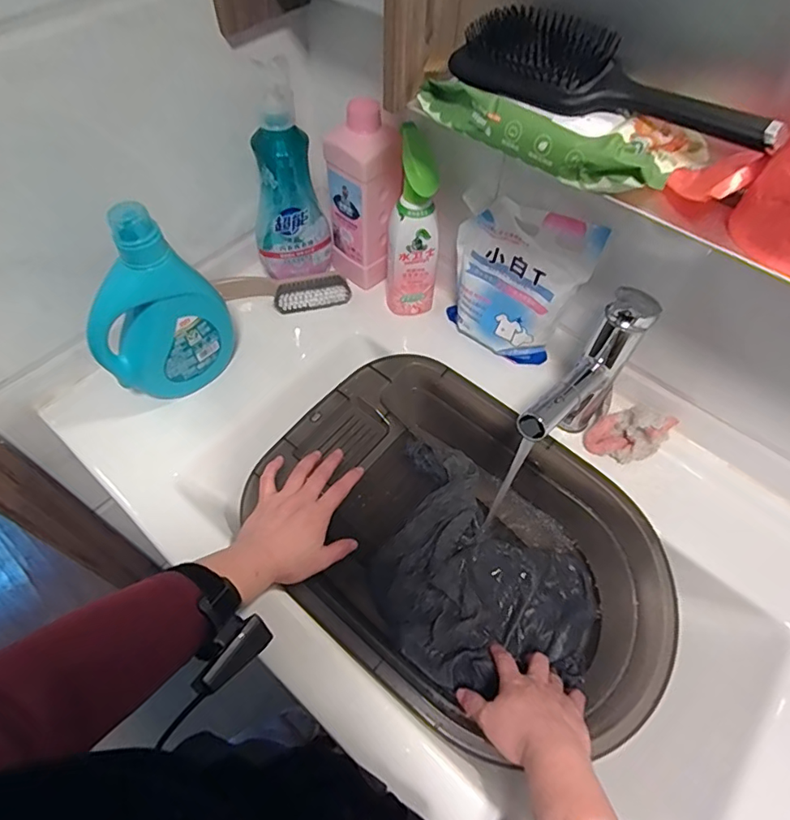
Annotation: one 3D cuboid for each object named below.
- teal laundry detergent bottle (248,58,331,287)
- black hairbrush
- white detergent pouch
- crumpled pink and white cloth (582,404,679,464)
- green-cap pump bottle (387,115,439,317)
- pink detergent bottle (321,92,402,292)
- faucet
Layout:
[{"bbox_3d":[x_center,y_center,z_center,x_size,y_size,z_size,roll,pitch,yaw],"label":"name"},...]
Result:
[{"bbox_3d":[-0.134,-0.278,0.637,0.091,0.248,0.052,-9,56,-8],"label":"teal laundry detergent bottle"},{"bbox_3d":[0.162,-0.246,0.395,0.245,0.049,0.068,34,61,19],"label":"black hairbrush"},{"bbox_3d":[0.142,-0.149,0.617,0.154,0.195,0.047,26,59,15],"label":"white detergent pouch"},{"bbox_3d":[0.281,0.024,0.607,0.101,0.054,0.067,-31,62,-21],"label":"crumpled pink and white cloth"},{"bbox_3d":[0.026,-0.223,0.649,0.059,0.228,0.057,8,56,3],"label":"green-cap pump bottle"},{"bbox_3d":[-0.043,-0.275,0.680,0.079,0.220,0.075,39,63,22],"label":"pink detergent bottle"},{"bbox_3d":[0.184,-0.011,0.532,0.043,0.190,0.169,39,63,22],"label":"faucet"}]

